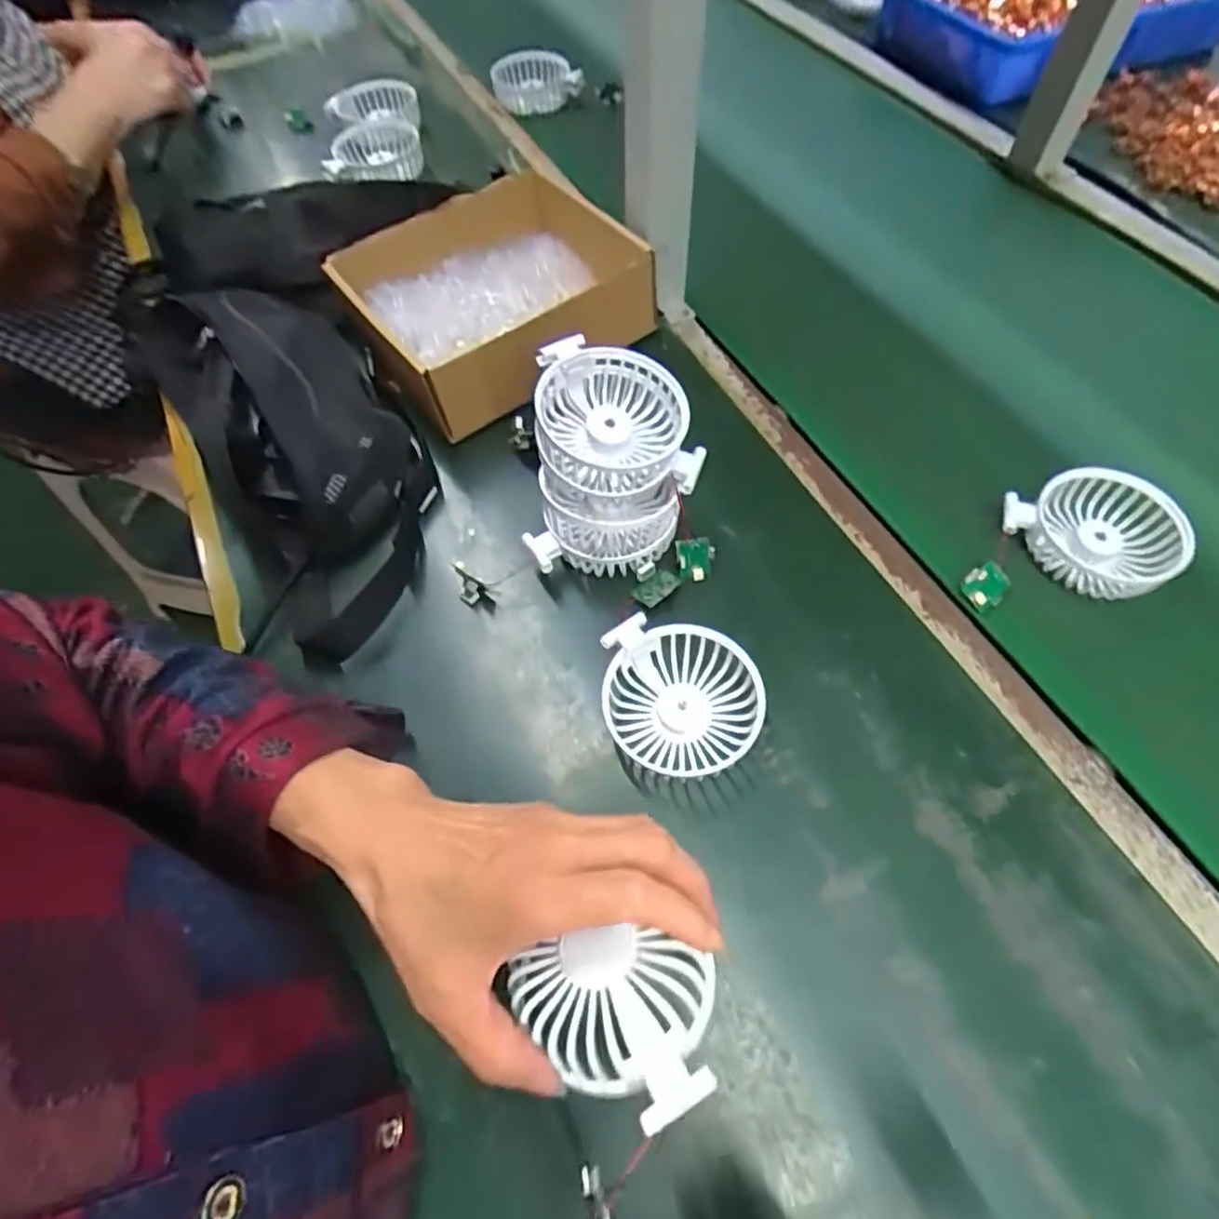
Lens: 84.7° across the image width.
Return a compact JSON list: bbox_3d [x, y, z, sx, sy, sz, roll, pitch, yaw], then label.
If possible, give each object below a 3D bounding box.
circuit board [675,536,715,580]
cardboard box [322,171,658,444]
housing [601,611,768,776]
[{"bbox_3d":[0.057,-0.033,0.441,0.024,0.029,0.004,-9,24,4],"label":"circuit board"},{"bbox_3d":[-0.090,-0.254,0.540,0.203,0.068,0.201,-33,64,-14],"label":"cardboard box"},{"bbox_3d":[0.042,0.052,0.389,0.092,0.031,0.081,10,62,9],"label":"housing"}]

